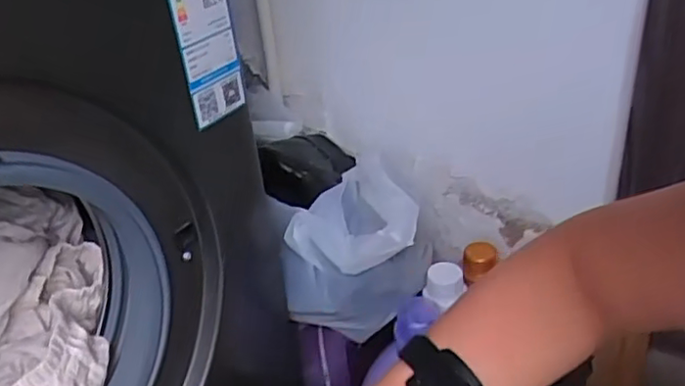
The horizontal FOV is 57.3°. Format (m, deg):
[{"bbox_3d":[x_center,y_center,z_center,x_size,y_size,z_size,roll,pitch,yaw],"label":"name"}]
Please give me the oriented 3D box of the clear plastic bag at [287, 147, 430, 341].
[{"bbox_3d":[0.021,0.075,0.740,0.156,0.162,0.111,-28,38,-33],"label":"clear plastic bag"}]

